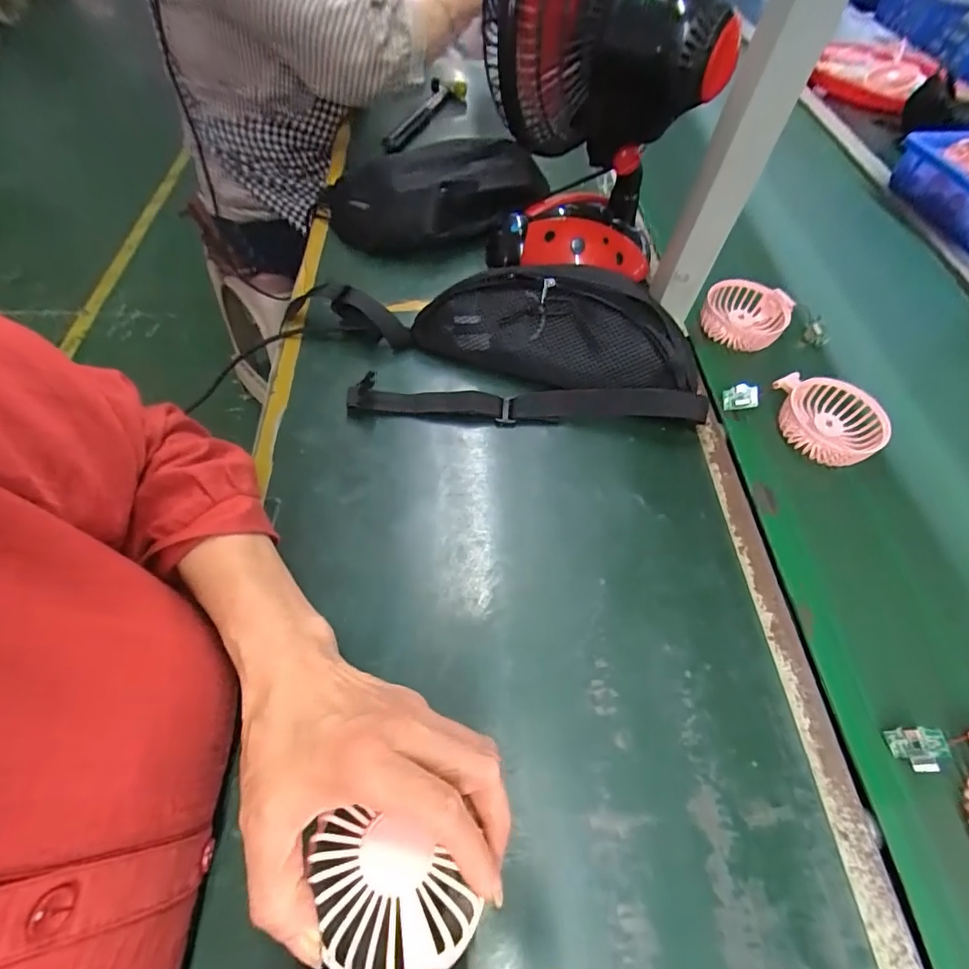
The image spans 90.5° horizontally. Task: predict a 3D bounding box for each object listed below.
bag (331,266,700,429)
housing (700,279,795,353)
[{"bbox_3d":[0.023,-0.136,0.461,0.361,0.082,0.139,3,58,0],"label":"bag"},{"bbox_3d":[0.293,-0.193,0.542,0.088,0.030,0.087,2,60,-3],"label":"housing"}]

